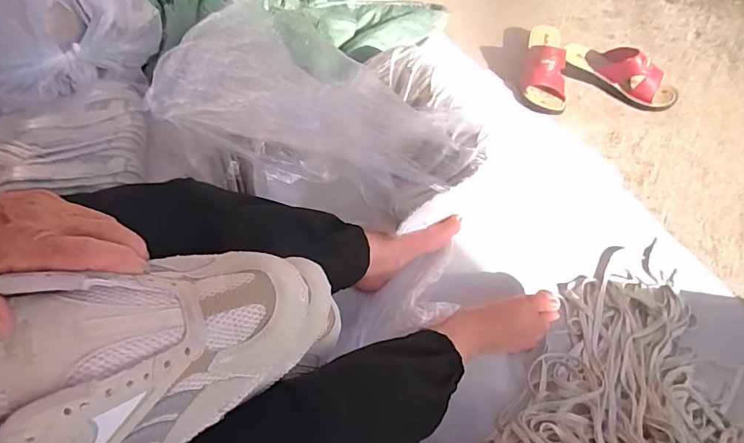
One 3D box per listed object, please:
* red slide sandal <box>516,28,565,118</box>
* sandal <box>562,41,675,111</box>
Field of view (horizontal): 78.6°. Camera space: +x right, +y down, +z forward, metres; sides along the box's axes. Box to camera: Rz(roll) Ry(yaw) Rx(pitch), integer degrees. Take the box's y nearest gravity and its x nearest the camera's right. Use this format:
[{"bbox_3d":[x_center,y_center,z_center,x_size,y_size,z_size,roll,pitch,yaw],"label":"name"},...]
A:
[{"bbox_3d":[0.360,-0.328,0.934,0.092,0.082,0.238,14,64,12],"label":"red slide sandal"},{"bbox_3d":[0.499,-0.302,0.909,0.233,0.077,0.088,31,68,19],"label":"sandal"}]

